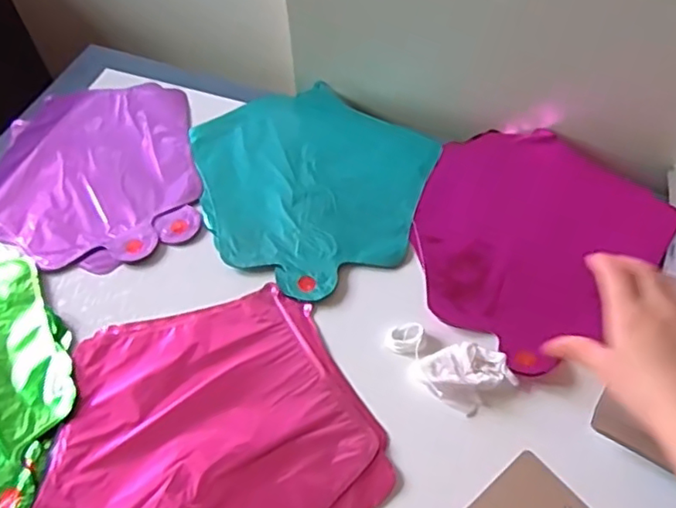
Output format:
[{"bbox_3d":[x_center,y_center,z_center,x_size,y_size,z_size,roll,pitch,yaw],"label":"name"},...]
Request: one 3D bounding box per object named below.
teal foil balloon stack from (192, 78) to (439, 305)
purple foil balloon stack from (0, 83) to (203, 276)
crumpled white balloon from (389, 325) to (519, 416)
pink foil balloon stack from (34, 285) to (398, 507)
[{"bbox_3d":[-0.029,-0.074,0.606,0.242,0.022,0.229,32,62,21],"label":"teal foil balloon stack"},{"bbox_3d":[-0.248,-0.080,0.611,0.211,0.019,0.242,-13,56,-8],"label":"purple foil balloon stack"},{"bbox_3d":[0.083,0.087,0.475,0.099,0.015,0.052,19,58,13],"label":"crumpled white balloon"},{"bbox_3d":[-0.103,0.140,0.451,0.246,0.007,0.234,-39,63,-23],"label":"pink foil balloon stack"}]

